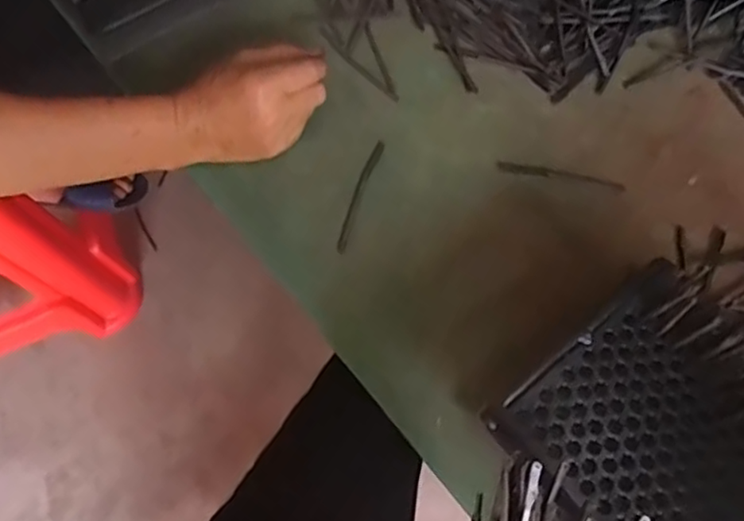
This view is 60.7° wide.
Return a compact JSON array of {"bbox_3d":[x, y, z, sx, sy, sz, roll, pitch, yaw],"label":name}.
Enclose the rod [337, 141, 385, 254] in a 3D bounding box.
[{"bbox_3d":[-0.009,-0.050,0.477,0.008,0.004,0.094,18,72,7],"label":"rod"}]

